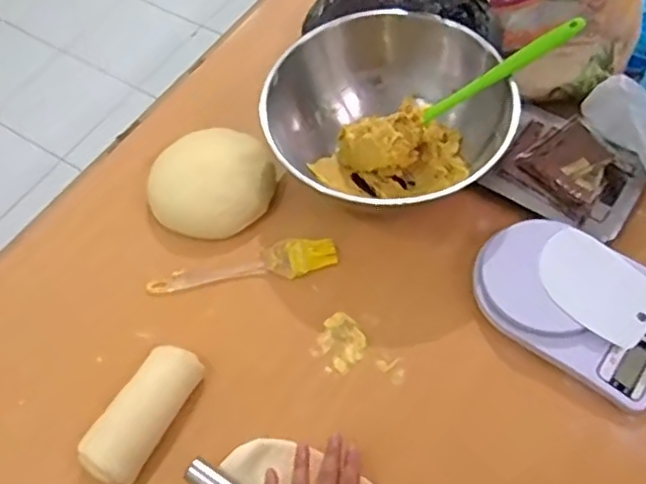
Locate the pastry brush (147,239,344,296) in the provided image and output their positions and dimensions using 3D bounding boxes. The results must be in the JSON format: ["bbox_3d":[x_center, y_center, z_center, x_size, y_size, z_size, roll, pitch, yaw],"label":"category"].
[{"bbox_3d":[-0.087,0.025,0.704,0.201,0.013,0.040,-8,59,-1],"label":"pastry brush"}]

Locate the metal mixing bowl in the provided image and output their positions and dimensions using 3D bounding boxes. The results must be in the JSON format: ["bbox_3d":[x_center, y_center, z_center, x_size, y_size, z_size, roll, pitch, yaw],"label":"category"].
[{"bbox_3d":[0.076,-0.126,0.713,0.260,0.126,0.208,-29,61,-13],"label":"metal mixing bowl"}]

